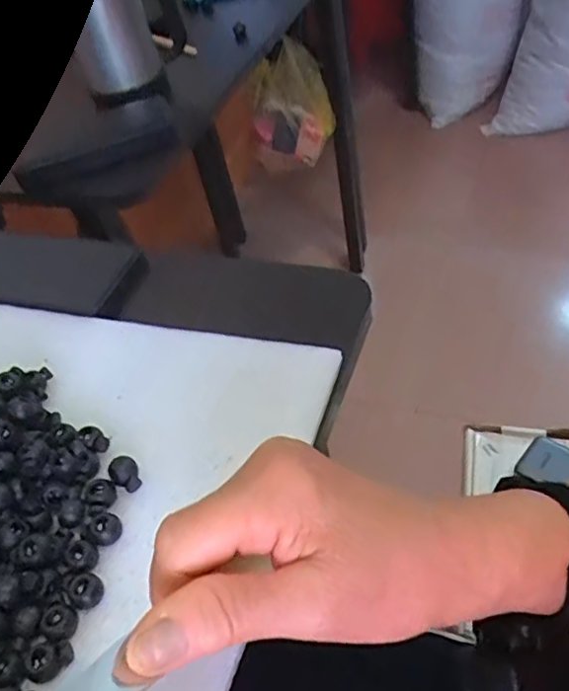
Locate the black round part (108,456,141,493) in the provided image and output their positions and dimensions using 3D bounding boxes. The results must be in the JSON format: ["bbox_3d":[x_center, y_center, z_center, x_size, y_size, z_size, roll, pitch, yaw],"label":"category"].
[{"bbox_3d":[-0.083,0.067,0.324,0.014,0.009,0.019,-30,49,-21],"label":"black round part"}]

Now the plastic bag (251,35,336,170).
[{"bbox_3d":[0.013,-0.442,1.172,0.147,0.218,0.062,-14,46,-1],"label":"plastic bag"}]

